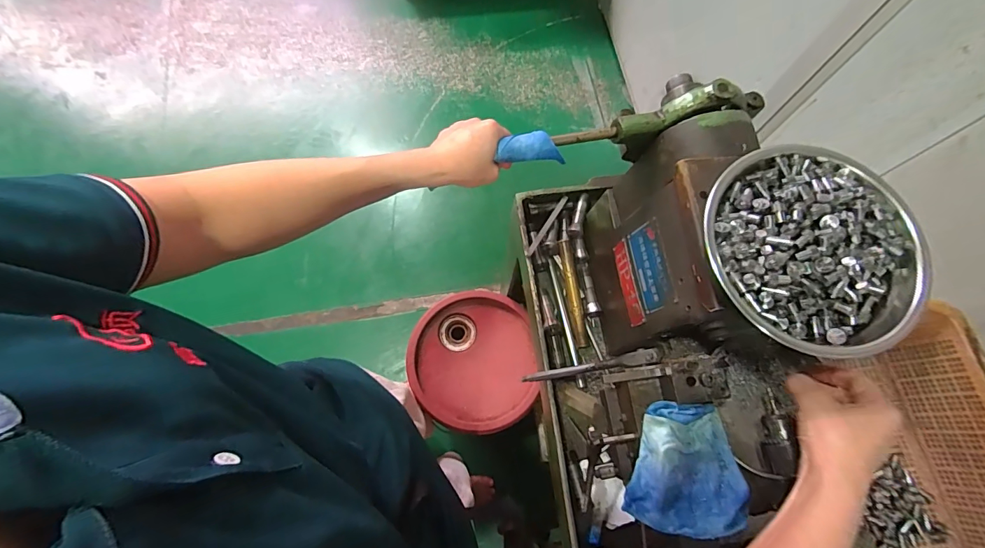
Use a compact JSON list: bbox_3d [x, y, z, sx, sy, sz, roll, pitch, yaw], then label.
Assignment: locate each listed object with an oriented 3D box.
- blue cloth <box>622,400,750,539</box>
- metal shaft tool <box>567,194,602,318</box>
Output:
[{"bbox_3d":[0.180,0.177,0.390,0.098,0.030,0.109,15,73,3],"label":"blue cloth"},{"bbox_3d":[0.138,-0.031,0.664,0.034,0.033,0.189,-3,73,-3],"label":"metal shaft tool"}]

